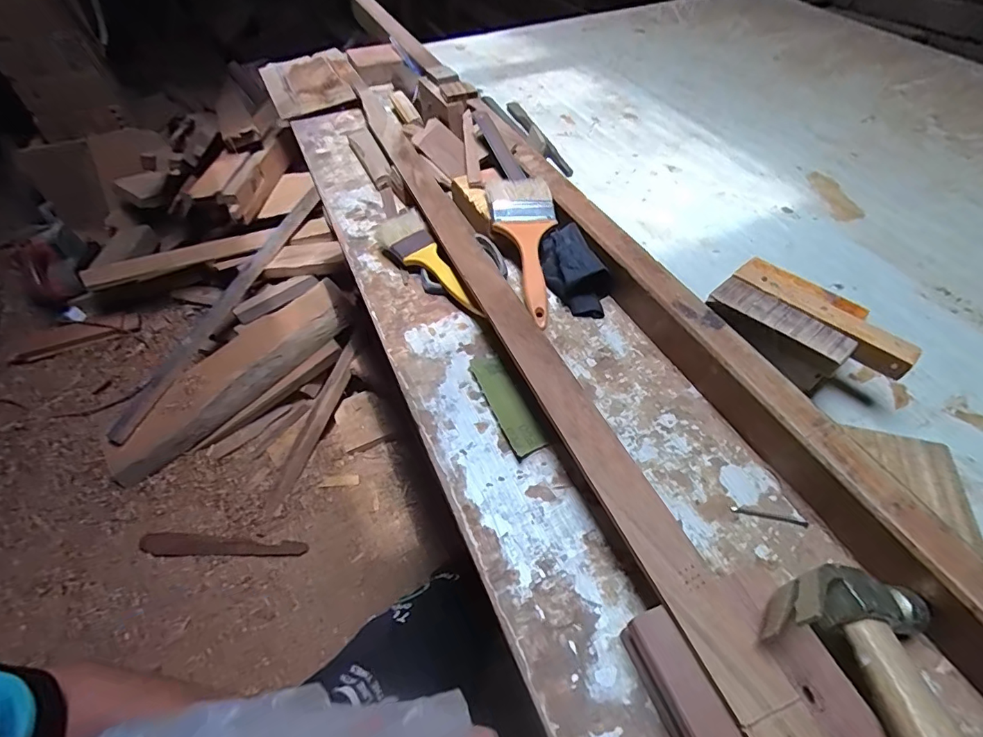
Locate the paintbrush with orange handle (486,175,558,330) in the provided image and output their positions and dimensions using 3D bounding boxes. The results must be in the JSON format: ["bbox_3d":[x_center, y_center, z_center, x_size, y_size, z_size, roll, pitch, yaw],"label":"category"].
[{"bbox_3d":[0.040,-0.130,0.518,0.065,0.017,0.187,-5,64,-5],"label":"paintbrush with orange handle"}]

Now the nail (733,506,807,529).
[{"bbox_3d":[0.200,0.106,0.355,0.051,0.004,0.006,11,50,9],"label":"nail"}]

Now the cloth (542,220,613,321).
[{"bbox_3d":[0.081,-0.100,0.503,0.049,0.048,0.102,-17,51,-14],"label":"cloth"}]

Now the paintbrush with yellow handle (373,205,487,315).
[{"bbox_3d":[-0.072,-0.111,0.523,0.054,0.031,0.181,-23,53,-18],"label":"paintbrush with yellow handle"}]

